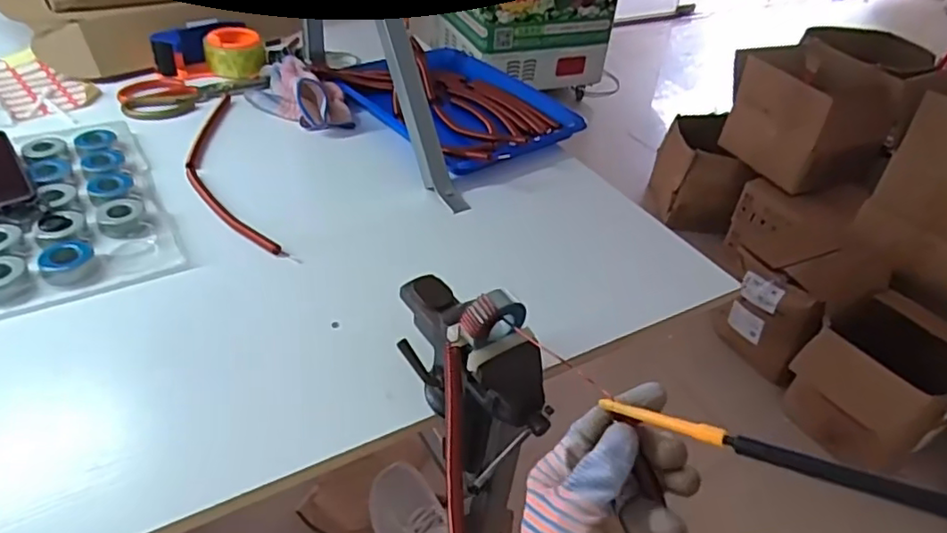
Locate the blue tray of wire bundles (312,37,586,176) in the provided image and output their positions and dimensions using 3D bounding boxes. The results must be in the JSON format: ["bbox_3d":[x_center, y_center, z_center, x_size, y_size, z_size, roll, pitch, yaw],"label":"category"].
[{"bbox_3d":[-0.021,-0.232,0.881,0.275,0.038,0.346,-24,48,-32],"label":"blue tray of wire bundles"}]

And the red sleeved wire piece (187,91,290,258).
[{"bbox_3d":[-0.300,-0.116,0.735,0.072,0.008,0.366,-14,43,-22],"label":"red sleeved wire piece"}]

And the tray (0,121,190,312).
[{"bbox_3d":[-0.484,-0.055,0.629,0.287,0.032,0.299,-19,46,-27],"label":"tray"}]

